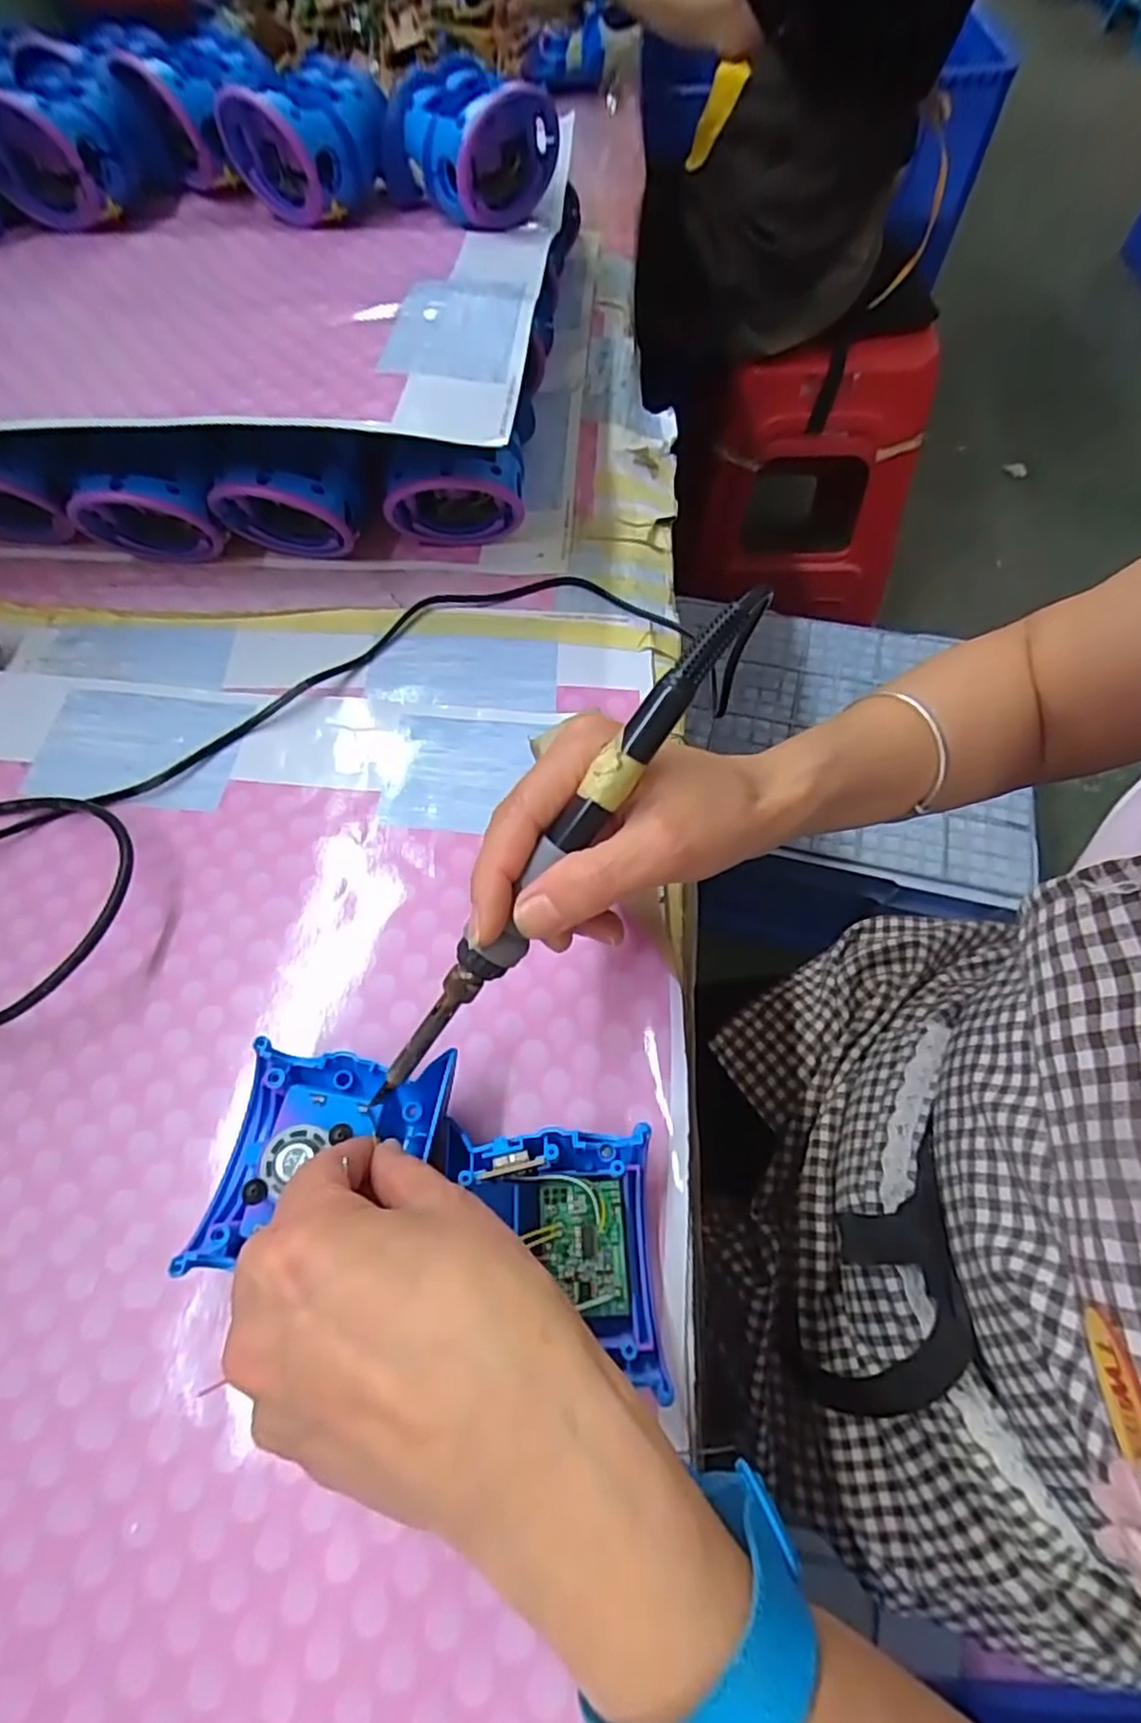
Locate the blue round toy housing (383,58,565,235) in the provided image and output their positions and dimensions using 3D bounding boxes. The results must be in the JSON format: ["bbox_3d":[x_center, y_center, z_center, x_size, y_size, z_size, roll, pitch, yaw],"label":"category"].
[{"bbox_3d":[-0.066,-0.467,0.455,0.091,0.063,0.091,-40,68,-17],"label":"blue round toy housing"}]

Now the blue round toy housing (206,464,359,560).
[{"bbox_3d":[-0.167,-0.201,0.413,0.080,0.065,0.030,-5,63,-1],"label":"blue round toy housing"}]

